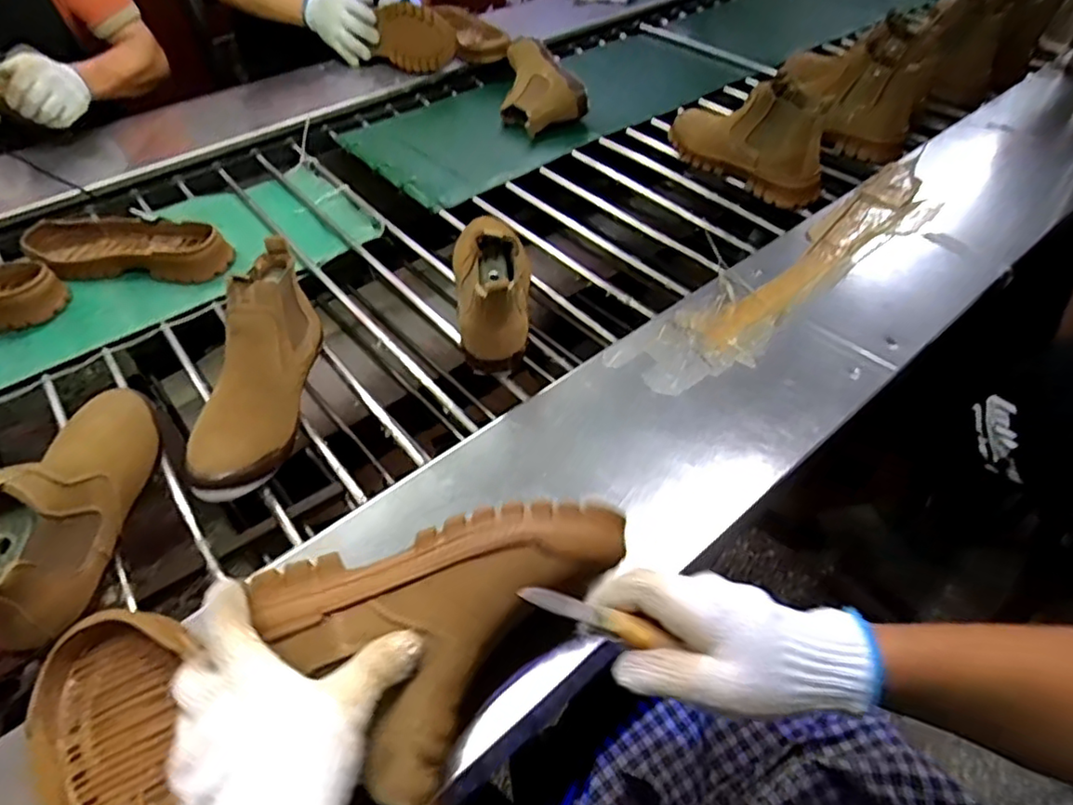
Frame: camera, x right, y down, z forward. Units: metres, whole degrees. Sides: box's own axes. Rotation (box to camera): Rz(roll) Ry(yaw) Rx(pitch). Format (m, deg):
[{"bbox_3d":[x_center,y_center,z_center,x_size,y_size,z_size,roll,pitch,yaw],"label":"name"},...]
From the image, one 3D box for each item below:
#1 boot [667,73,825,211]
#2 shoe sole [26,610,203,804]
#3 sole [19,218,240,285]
[{"bbox_3d":[0.349,-0.451,1.006,0.117,0.169,0.276,-30,55,-23],"label":"boot"},{"bbox_3d":[-0.261,0.258,0.395,0.106,0.046,0.269,-24,51,-19],"label":"shoe sole"},{"bbox_3d":[-0.597,-0.226,0.895,0.308,0.039,0.119,5,49,5],"label":"sole"}]

